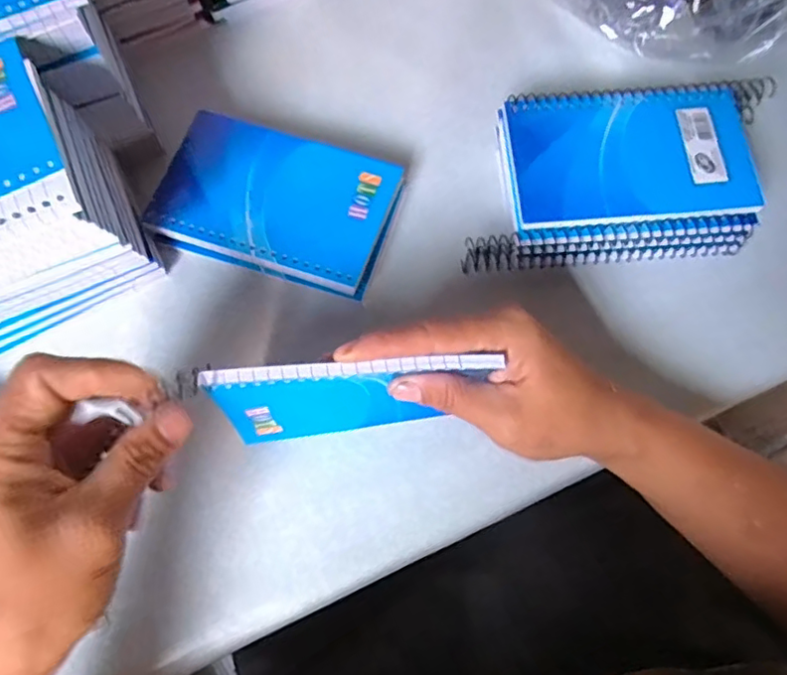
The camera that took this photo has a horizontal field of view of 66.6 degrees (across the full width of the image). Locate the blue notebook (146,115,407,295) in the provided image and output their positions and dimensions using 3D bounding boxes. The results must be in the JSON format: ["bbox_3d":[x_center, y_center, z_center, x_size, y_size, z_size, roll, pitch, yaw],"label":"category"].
[{"bbox_3d":[-0.068,-0.078,0.354,0.133,0.024,0.082,18,75,6],"label":"blue notebook"}]

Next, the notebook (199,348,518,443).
[{"bbox_3d":[-0.019,0.030,0.289,0.125,0.082,0.011,-4,65,-2],"label":"notebook"}]

